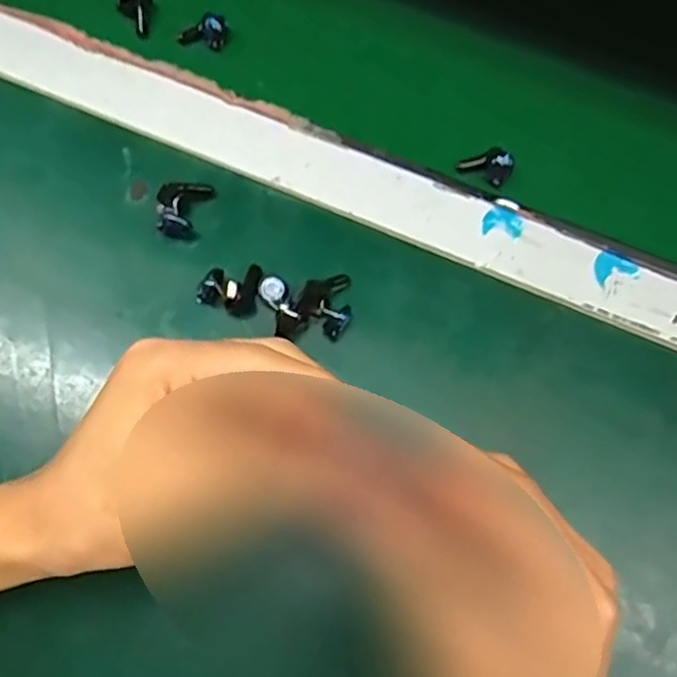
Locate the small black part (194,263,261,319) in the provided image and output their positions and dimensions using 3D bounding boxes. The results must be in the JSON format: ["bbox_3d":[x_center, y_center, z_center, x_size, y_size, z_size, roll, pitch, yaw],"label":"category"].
[{"bbox_3d":[-0.057,-0.029,0.354,0.030,0.019,0.026,11,72,1],"label":"small black part"}]

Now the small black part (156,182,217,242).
[{"bbox_3d":[-0.086,-0.073,0.370,0.023,0.015,0.034,17,72,3],"label":"small black part"}]

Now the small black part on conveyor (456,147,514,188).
[{"bbox_3d":[0.084,-0.099,0.381,0.029,0.016,0.013,24,73,6],"label":"small black part on conveyor"}]

